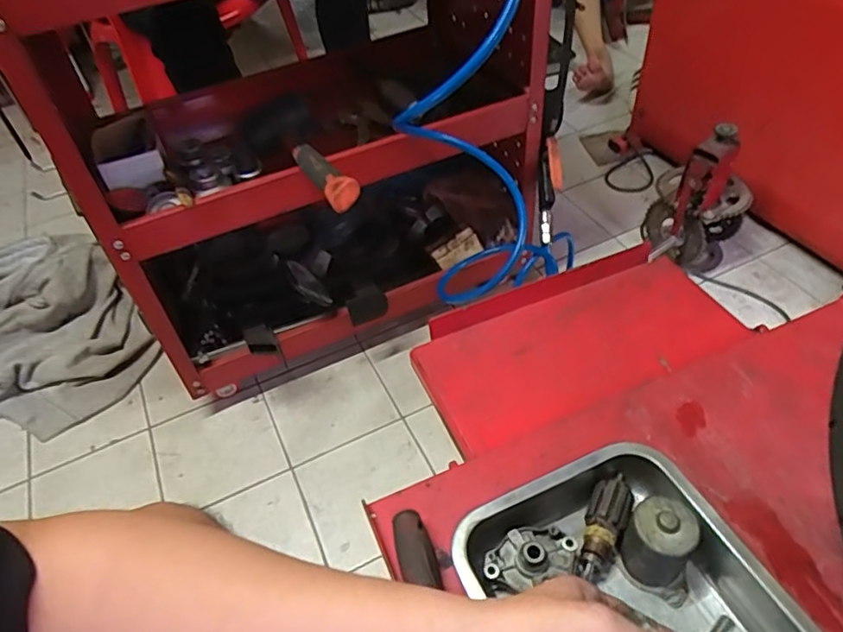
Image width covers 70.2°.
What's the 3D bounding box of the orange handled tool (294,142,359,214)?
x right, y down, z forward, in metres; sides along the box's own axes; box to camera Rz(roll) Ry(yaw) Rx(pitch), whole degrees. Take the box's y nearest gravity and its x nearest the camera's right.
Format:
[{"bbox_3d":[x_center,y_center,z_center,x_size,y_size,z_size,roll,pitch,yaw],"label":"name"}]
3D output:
[{"bbox_3d":[-0.133,-0.191,0.796,0.043,0.055,0.185,-23,49,-16],"label":"orange handled tool"}]

